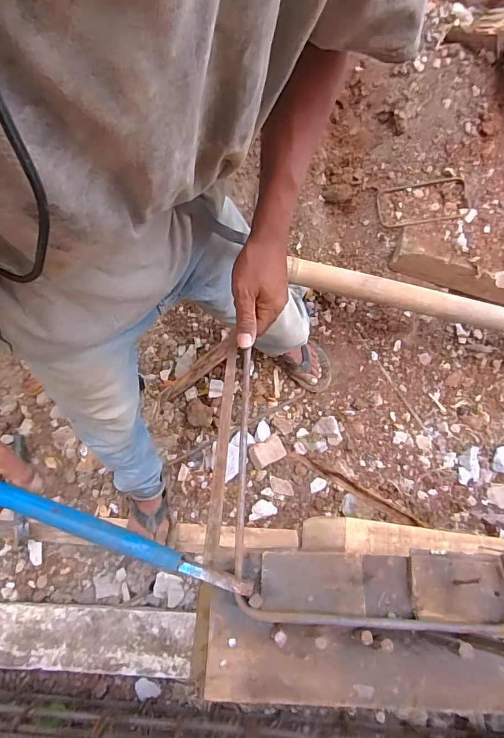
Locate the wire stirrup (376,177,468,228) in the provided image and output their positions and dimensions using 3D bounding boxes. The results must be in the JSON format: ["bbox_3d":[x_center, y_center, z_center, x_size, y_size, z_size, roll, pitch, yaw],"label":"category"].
[{"bbox_3d":[0.476,-0.462,1.186,0.243,0.017,0.120,-9,85,2],"label":"wire stirrup"}]

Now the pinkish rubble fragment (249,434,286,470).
[{"bbox_3d":[0.041,0.222,1.143,0.097,0.031,0.066,-28,70,-13],"label":"pinkish rubble fragment"}]

